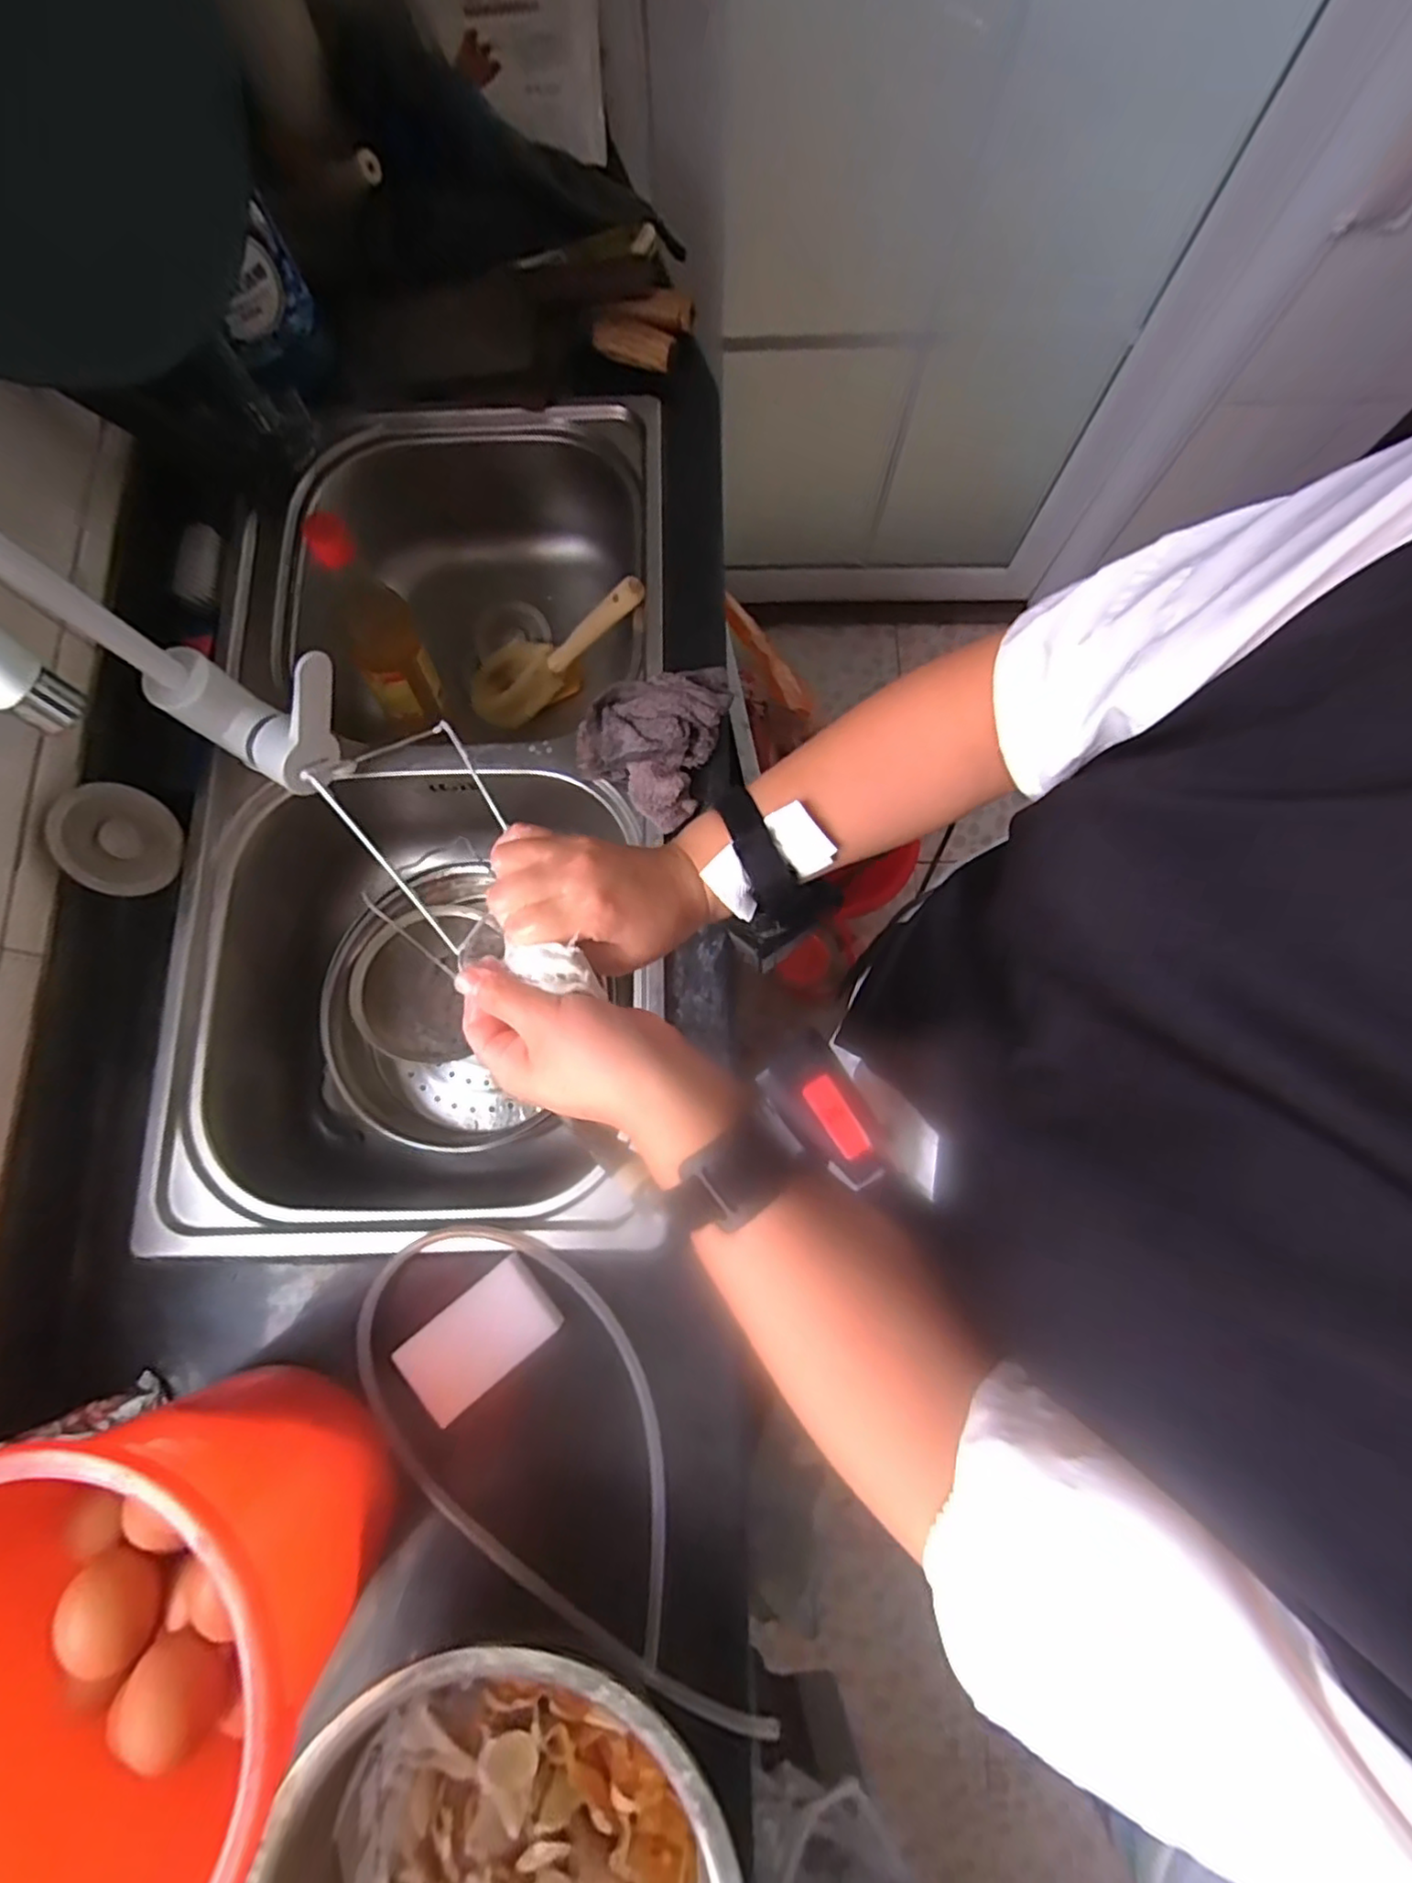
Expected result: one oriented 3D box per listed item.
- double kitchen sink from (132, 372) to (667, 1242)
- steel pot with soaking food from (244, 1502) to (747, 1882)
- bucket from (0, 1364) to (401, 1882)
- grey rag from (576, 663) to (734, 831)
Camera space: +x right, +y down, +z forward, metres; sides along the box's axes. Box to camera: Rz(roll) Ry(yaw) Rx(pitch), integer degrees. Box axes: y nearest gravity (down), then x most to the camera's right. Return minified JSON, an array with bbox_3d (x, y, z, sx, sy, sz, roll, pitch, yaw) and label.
[{"bbox_3d":[-0.234,-0.134,0.640,0.380,0.185,0.765,0,79,1],"label":"double kitchen sink"},{"bbox_3d":[-0.112,0.531,0.385,0.248,0.093,0.262,0,79,1],"label":"steel pot with soaking food"},{"bbox_3d":[-0.297,0.359,0.352,0.200,0.159,0.210,0,79,1],"label":"bucket"},{"bbox_3d":[-0.036,-0.181,0.553,0.109,0.040,0.140,39,82,8],"label":"grey rag"}]

